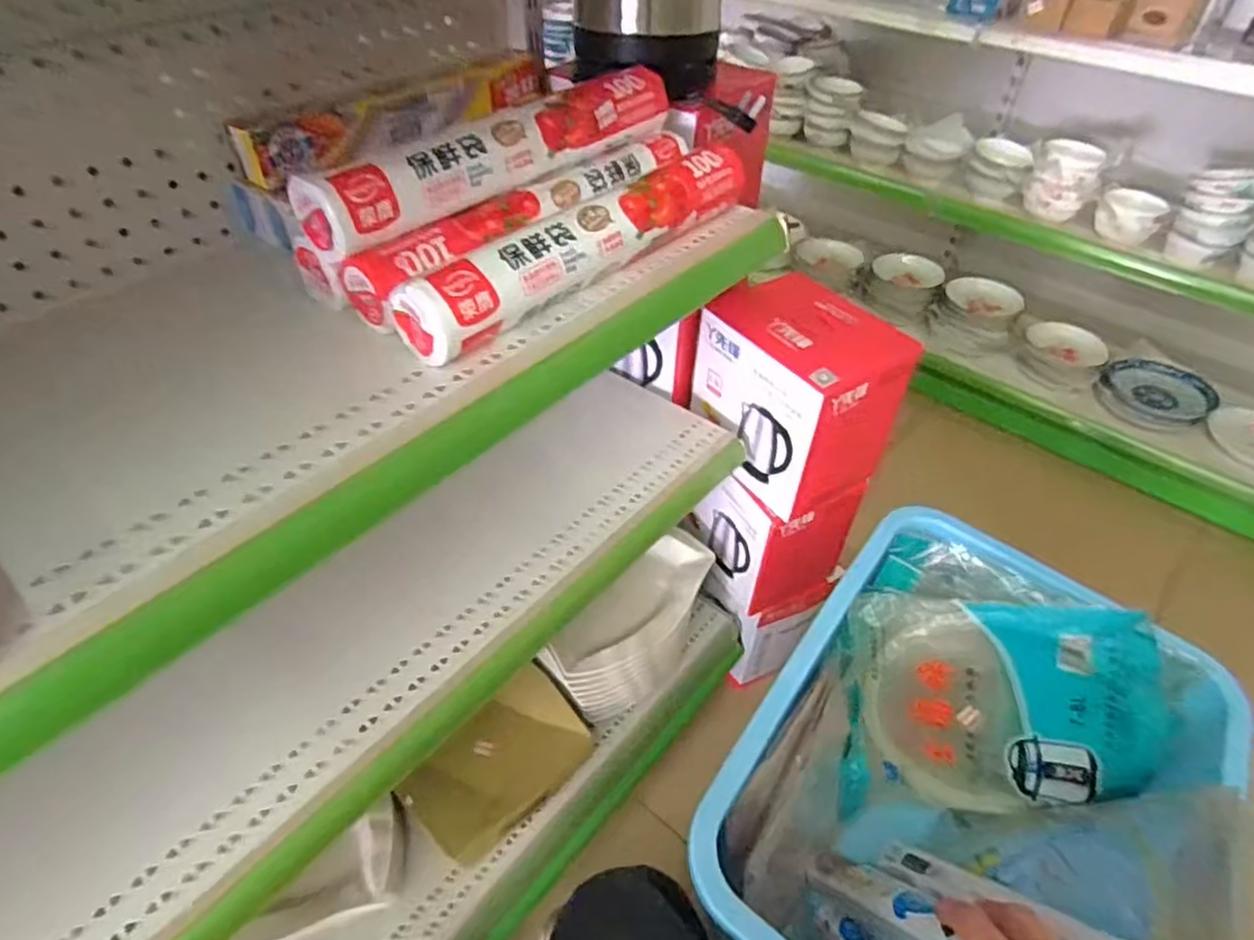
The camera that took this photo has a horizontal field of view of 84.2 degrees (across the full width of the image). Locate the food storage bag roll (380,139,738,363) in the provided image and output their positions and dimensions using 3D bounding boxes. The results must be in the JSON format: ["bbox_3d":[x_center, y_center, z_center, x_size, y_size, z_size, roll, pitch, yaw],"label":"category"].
[{"bbox_3d":[-0.022,-0.182,0.549,0.046,0.053,0.345,33,52,27],"label":"food storage bag roll"}]

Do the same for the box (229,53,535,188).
[{"bbox_3d":[-0.201,-0.339,0.654,0.049,0.041,0.323,36,53,29],"label":"box"}]

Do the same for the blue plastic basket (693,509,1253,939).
[{"bbox_3d":[0.310,0.348,0.687,0.360,0.309,0.497,30,51,25],"label":"blue plastic basket"}]

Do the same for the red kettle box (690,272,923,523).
[{"bbox_3d":[0.214,-0.098,0.880,0.165,0.198,0.212,-22,50,-23],"label":"red kettle box"}]

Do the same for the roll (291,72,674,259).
[{"bbox_3d":[-0.088,-0.259,0.554,0.044,0.046,0.353,33,52,27],"label":"roll"}]

